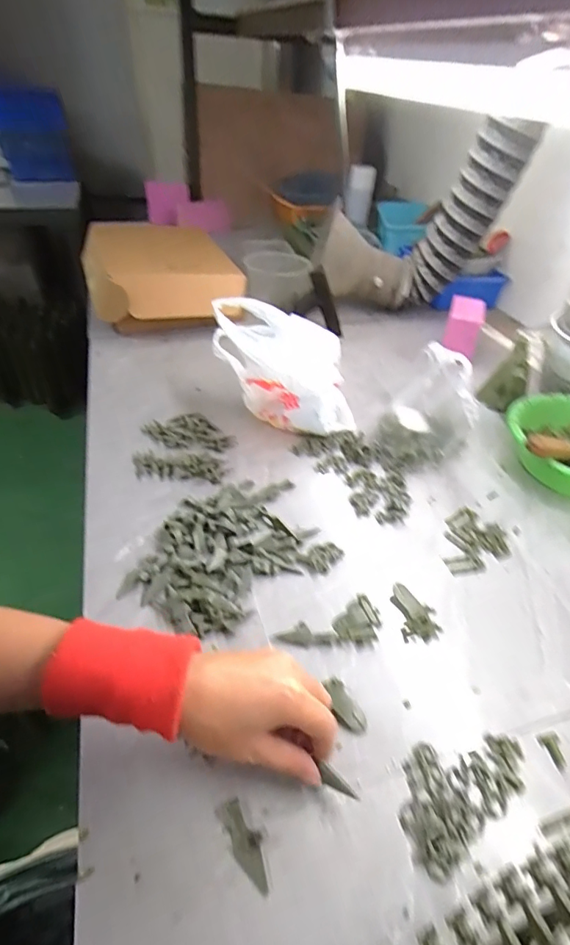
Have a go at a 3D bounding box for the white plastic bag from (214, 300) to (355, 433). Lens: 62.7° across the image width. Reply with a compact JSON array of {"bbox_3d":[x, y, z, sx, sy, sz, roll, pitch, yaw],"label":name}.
[{"bbox_3d":[0.013,-0.136,0.644,0.171,0.167,0.131,-12,44,-17],"label":"white plastic bag"}]

